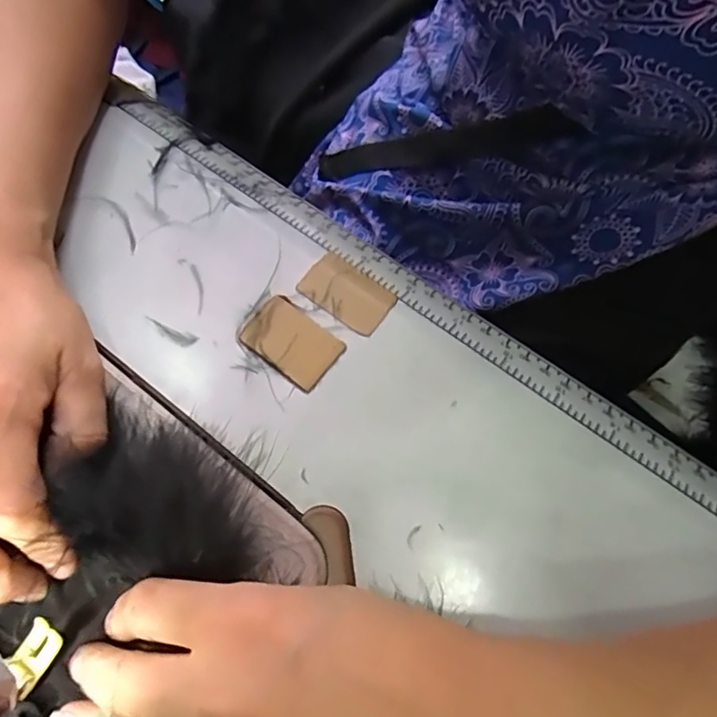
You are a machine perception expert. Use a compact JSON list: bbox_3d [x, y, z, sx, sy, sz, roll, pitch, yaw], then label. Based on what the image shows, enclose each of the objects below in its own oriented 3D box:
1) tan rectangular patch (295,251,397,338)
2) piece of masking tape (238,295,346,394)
[{"bbox_3d":[-0.005,-0.029,0.242,0.039,0.004,0.024,34,75,14],"label":"tan rectangular patch"},{"bbox_3d":[-0.028,-0.007,0.235,0.039,0.004,0.026,37,76,14],"label":"piece of masking tape"}]

